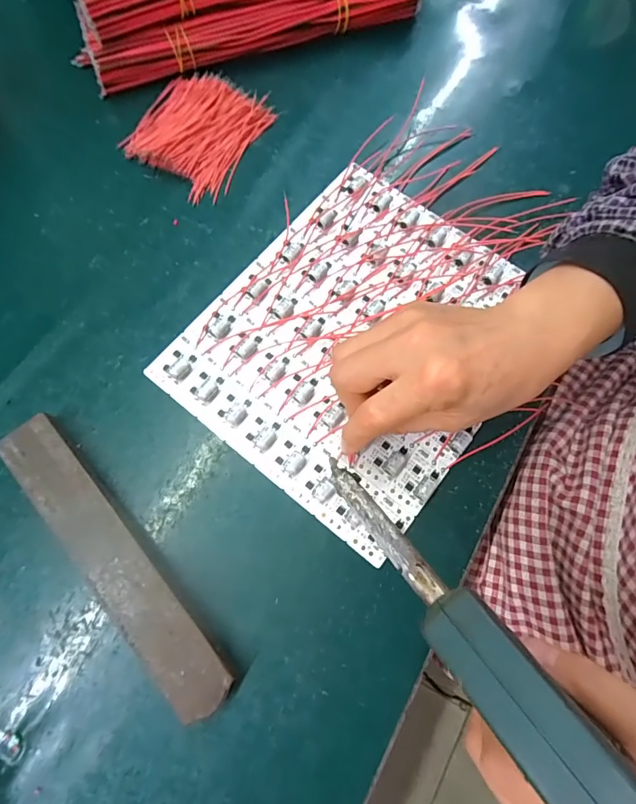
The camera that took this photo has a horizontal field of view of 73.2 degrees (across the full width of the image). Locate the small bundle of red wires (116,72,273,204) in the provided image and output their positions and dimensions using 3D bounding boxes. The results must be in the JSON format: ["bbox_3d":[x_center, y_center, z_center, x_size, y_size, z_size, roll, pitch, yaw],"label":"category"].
[{"bbox_3d":[-0.102,-0.225,0.352,0.096,0.014,0.106,24,74,6],"label":"small bundle of red wires"}]

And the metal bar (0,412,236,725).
[{"bbox_3d":[-0.120,0.091,0.254,0.037,0.018,0.197,-41,78,-12],"label":"metal bar"}]

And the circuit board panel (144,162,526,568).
[{"bbox_3d":[0.032,-0.050,0.305,0.199,0.012,0.236,38,76,9],"label":"circuit board panel"}]

